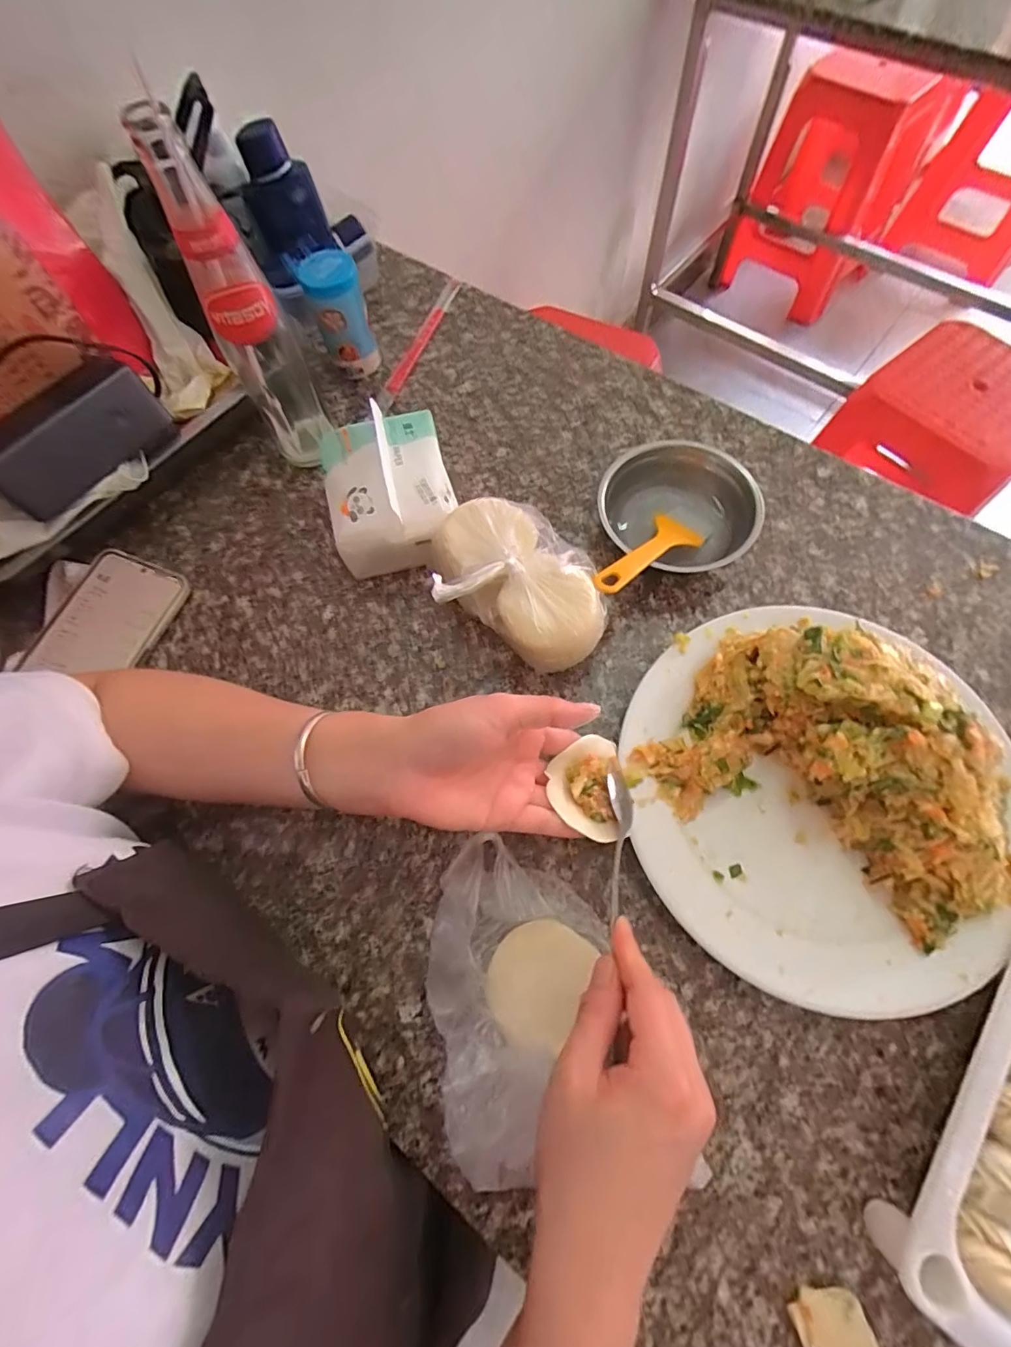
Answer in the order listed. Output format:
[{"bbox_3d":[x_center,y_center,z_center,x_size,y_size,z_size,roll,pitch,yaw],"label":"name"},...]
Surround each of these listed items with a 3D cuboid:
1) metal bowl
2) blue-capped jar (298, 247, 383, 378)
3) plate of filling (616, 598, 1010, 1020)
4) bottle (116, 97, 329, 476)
[{"bbox_3d":[0.136,-0.127,0.407,0.117,0.045,0.104,39,75,16],"label":"metal bowl"},{"bbox_3d":[-0.153,-0.333,0.477,0.047,0.084,0.048,-1,69,2],"label":"blue-capped jar"},{"bbox_3d":[0.188,0.066,0.300,0.217,0.078,0.238,-1,69,2],"label":"plate of filling"},{"bbox_3d":[-0.188,-0.254,0.376,0.051,0.219,0.058,-30,70,-9],"label":"bottle"}]

